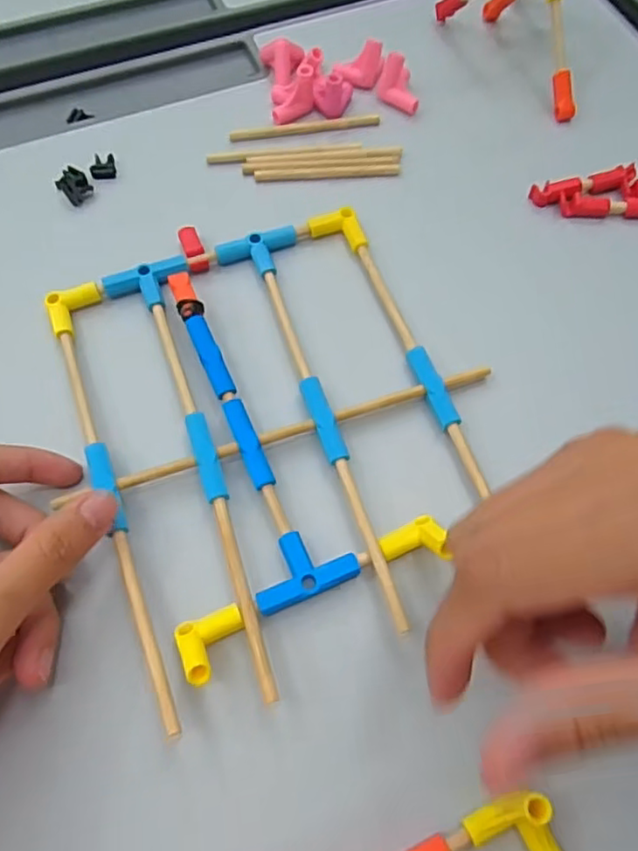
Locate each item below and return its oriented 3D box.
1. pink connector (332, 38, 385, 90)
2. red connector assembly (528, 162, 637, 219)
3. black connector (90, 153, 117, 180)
[{"bbox_3d":[0.024,-0.207,0.362,0.028,0.019,0.014,-14,65,-7],"label":"pink connector"},{"bbox_3d":[0.165,-0.122,0.331,0.103,0.008,0.028,2,64,1],"label":"red connector assembly"},{"bbox_3d":[-0.117,-0.140,0.340,0.013,0.004,0.016,-11,66,-6],"label":"black connector"}]

